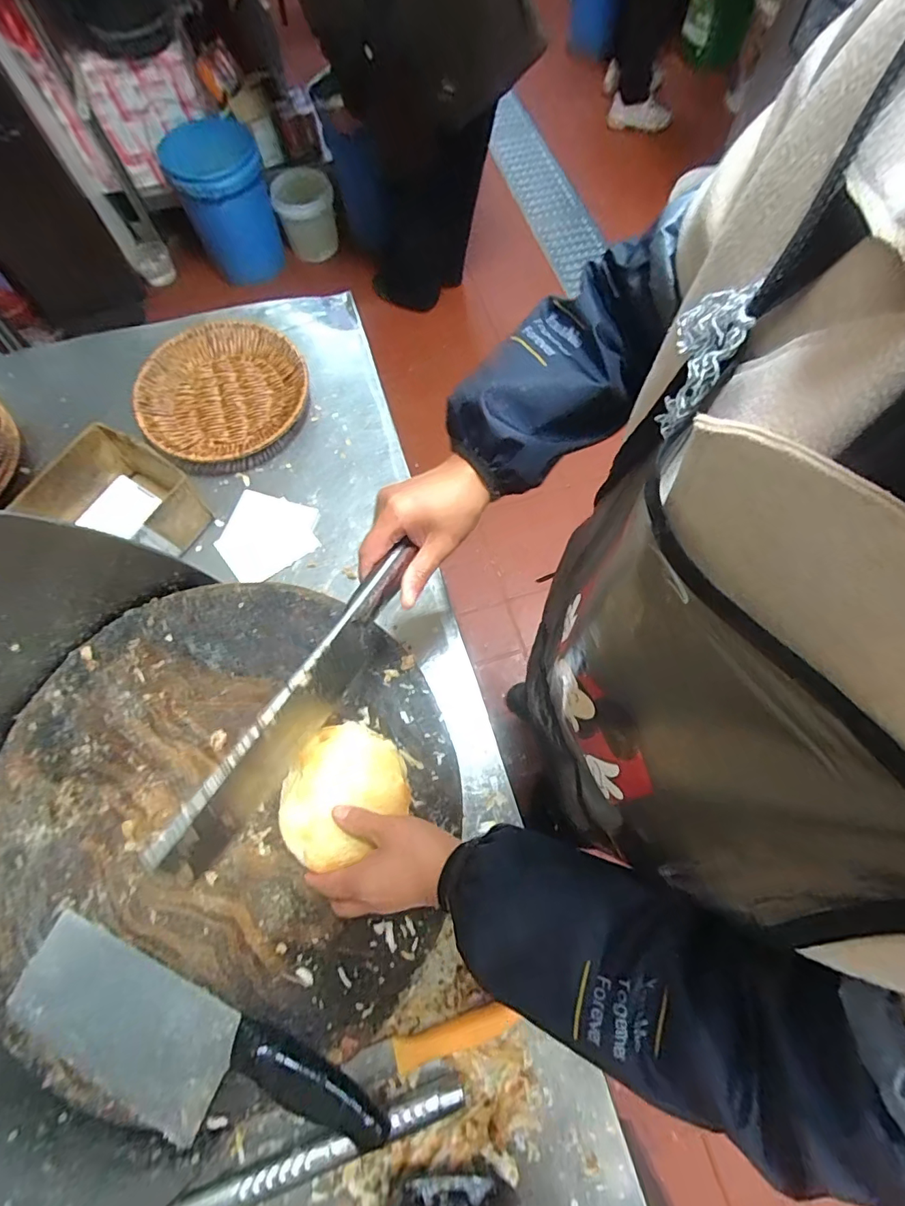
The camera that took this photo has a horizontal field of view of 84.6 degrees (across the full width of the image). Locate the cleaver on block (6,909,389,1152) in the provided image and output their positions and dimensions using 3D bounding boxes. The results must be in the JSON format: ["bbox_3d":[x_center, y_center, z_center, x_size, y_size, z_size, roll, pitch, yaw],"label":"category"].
[{"bbox_3d":[-0.201,0.345,0.373,0.296,0.019,0.084,22,72,10],"label":"cleaver on block"}]

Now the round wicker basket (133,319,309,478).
[{"bbox_3d":[-0.298,-0.273,0.657,0.209,0.037,0.212,-1,70,2],"label":"round wicker basket"}]

